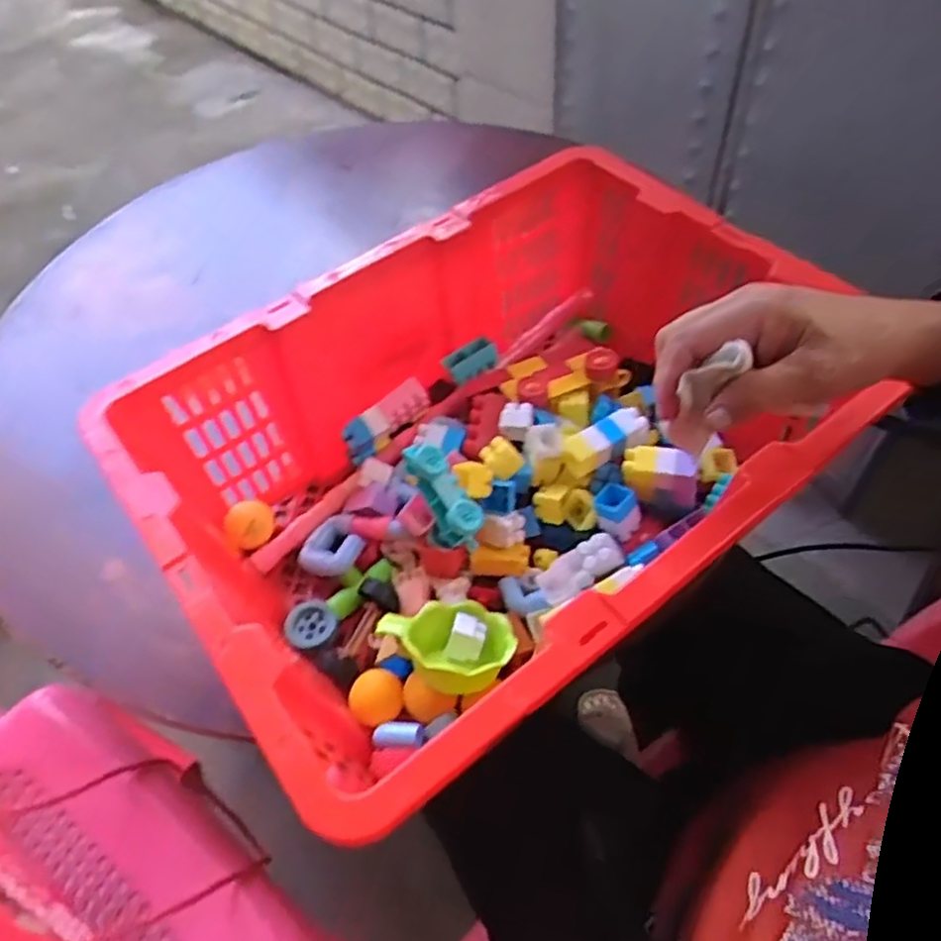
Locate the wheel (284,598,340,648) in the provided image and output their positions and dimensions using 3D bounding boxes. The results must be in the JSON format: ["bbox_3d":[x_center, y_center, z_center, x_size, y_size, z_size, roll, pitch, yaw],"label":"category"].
[{"bbox_3d":[-0.123,0.116,0.553,0.042,0.013,0.036,35,64,26],"label":"wheel"}]

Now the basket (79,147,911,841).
[{"bbox_3d":[0.023,-0.013,0.533,0.451,0.157,0.340,-33,58,-19],"label":"basket"}]

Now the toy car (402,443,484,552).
[{"bbox_3d":[-0.021,0.019,0.535,0.031,0.038,0.083,-25,77,-21],"label":"toy car"}]

